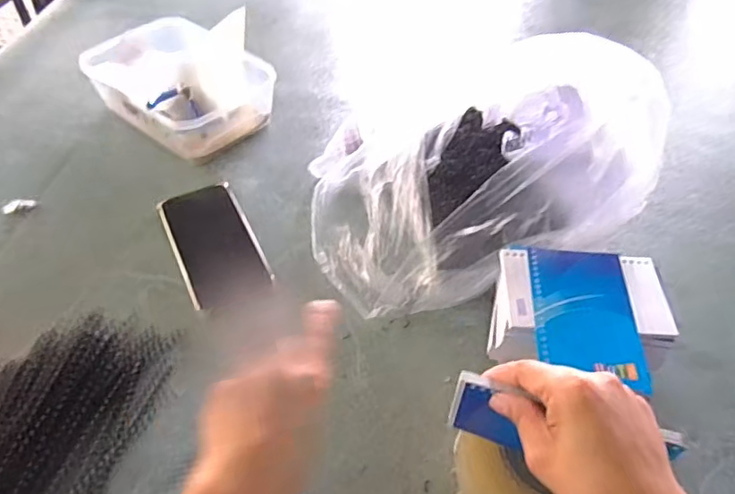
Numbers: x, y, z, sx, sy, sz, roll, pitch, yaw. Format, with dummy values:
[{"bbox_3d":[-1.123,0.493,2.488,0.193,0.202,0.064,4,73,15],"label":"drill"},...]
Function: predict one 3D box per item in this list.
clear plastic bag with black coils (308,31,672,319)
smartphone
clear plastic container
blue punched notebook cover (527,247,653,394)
[{"bbox_3d":[0.105,-0.083,0.554,0.326,0.169,0.226,-9,50,-8],"label":"clear plastic bag with black coils"},{"bbox_3d":[-0.160,-0.005,0.576,0.081,0.010,0.164,-21,53,-17],"label":"smartphone"},{"bbox_3d":[-0.249,-0.214,0.714,0.236,0.083,0.160,33,57,25],"label":"clear plastic container"},{"bbox_3d":[0.173,0.049,0.440,0.078,0.011,0.117,6,50,4],"label":"blue punched notebook cover"}]

